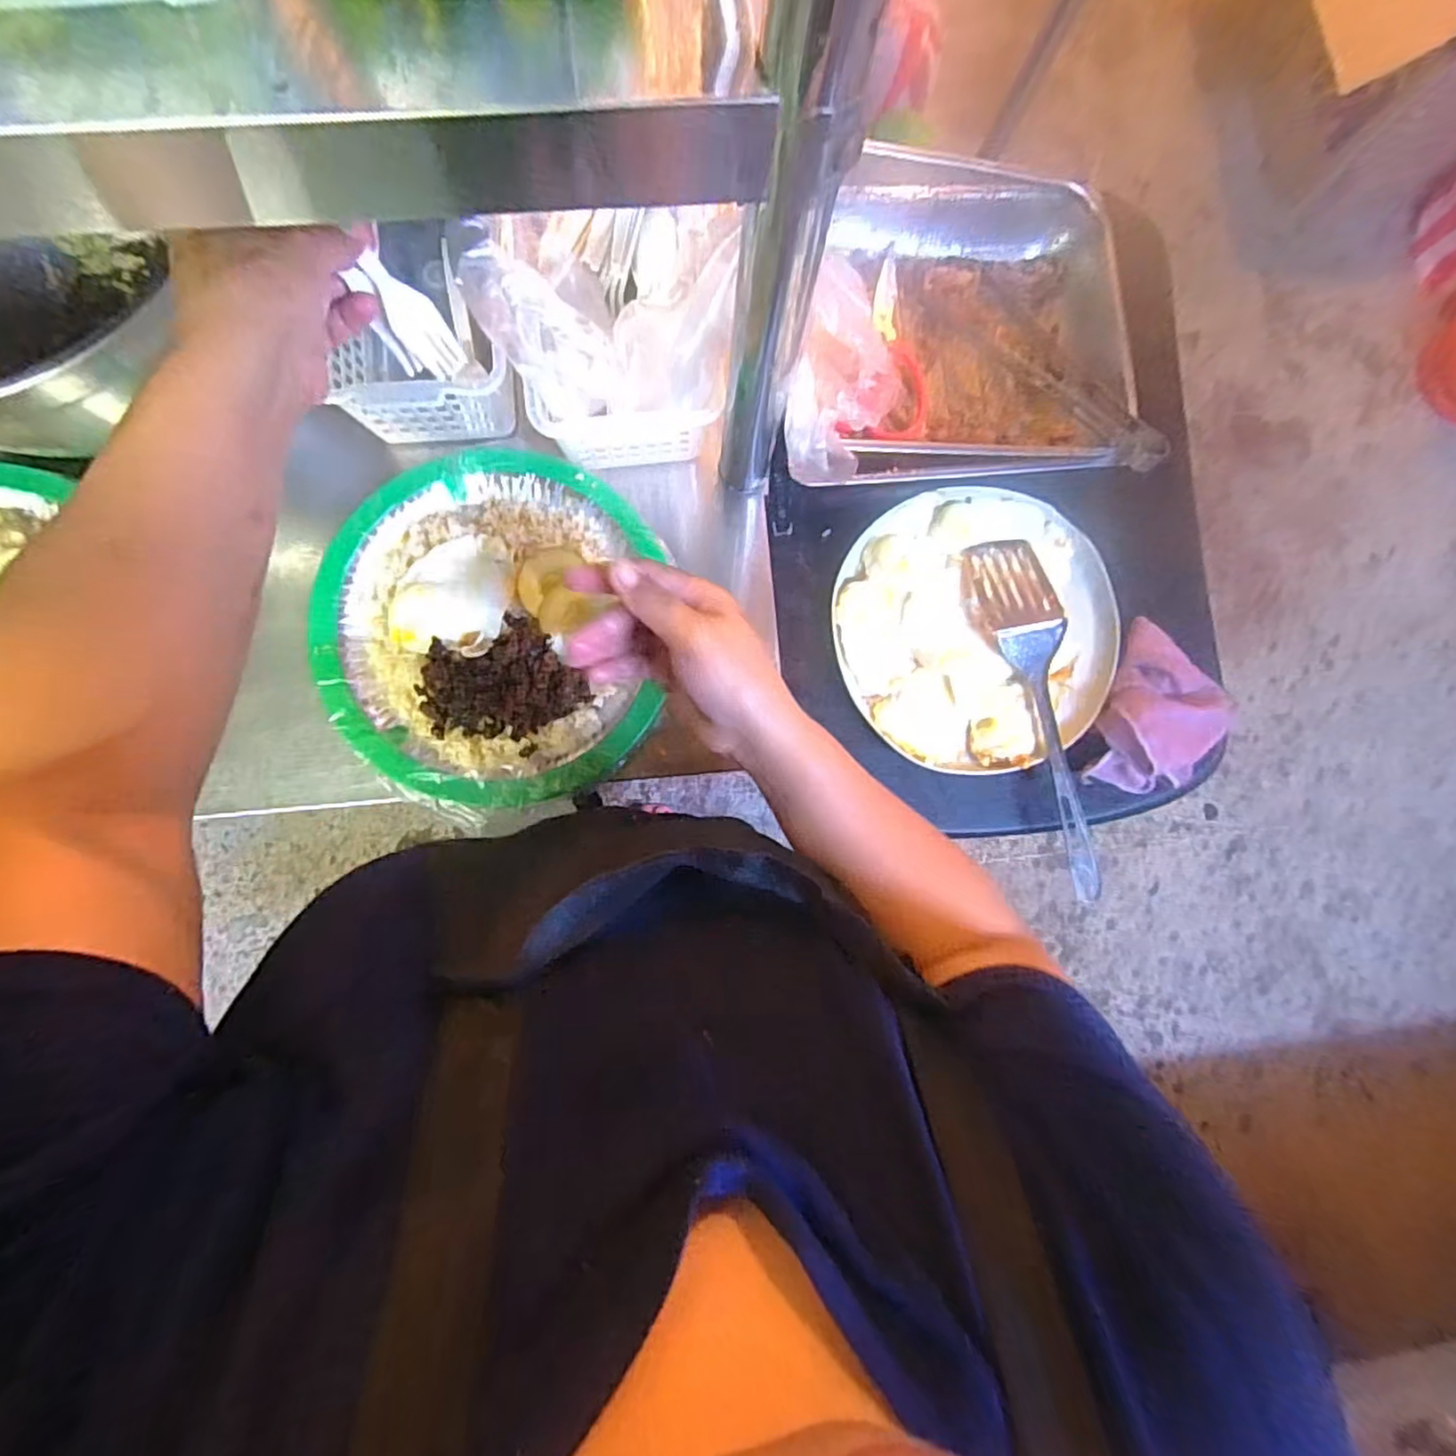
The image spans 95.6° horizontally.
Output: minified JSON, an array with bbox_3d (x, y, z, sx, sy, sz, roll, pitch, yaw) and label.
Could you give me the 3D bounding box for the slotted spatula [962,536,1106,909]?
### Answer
[{"bbox_3d":[0.288,-0.014,0.580,0.074,0.020,0.317,-19,88,-6],"label":"slotted spatula"}]

